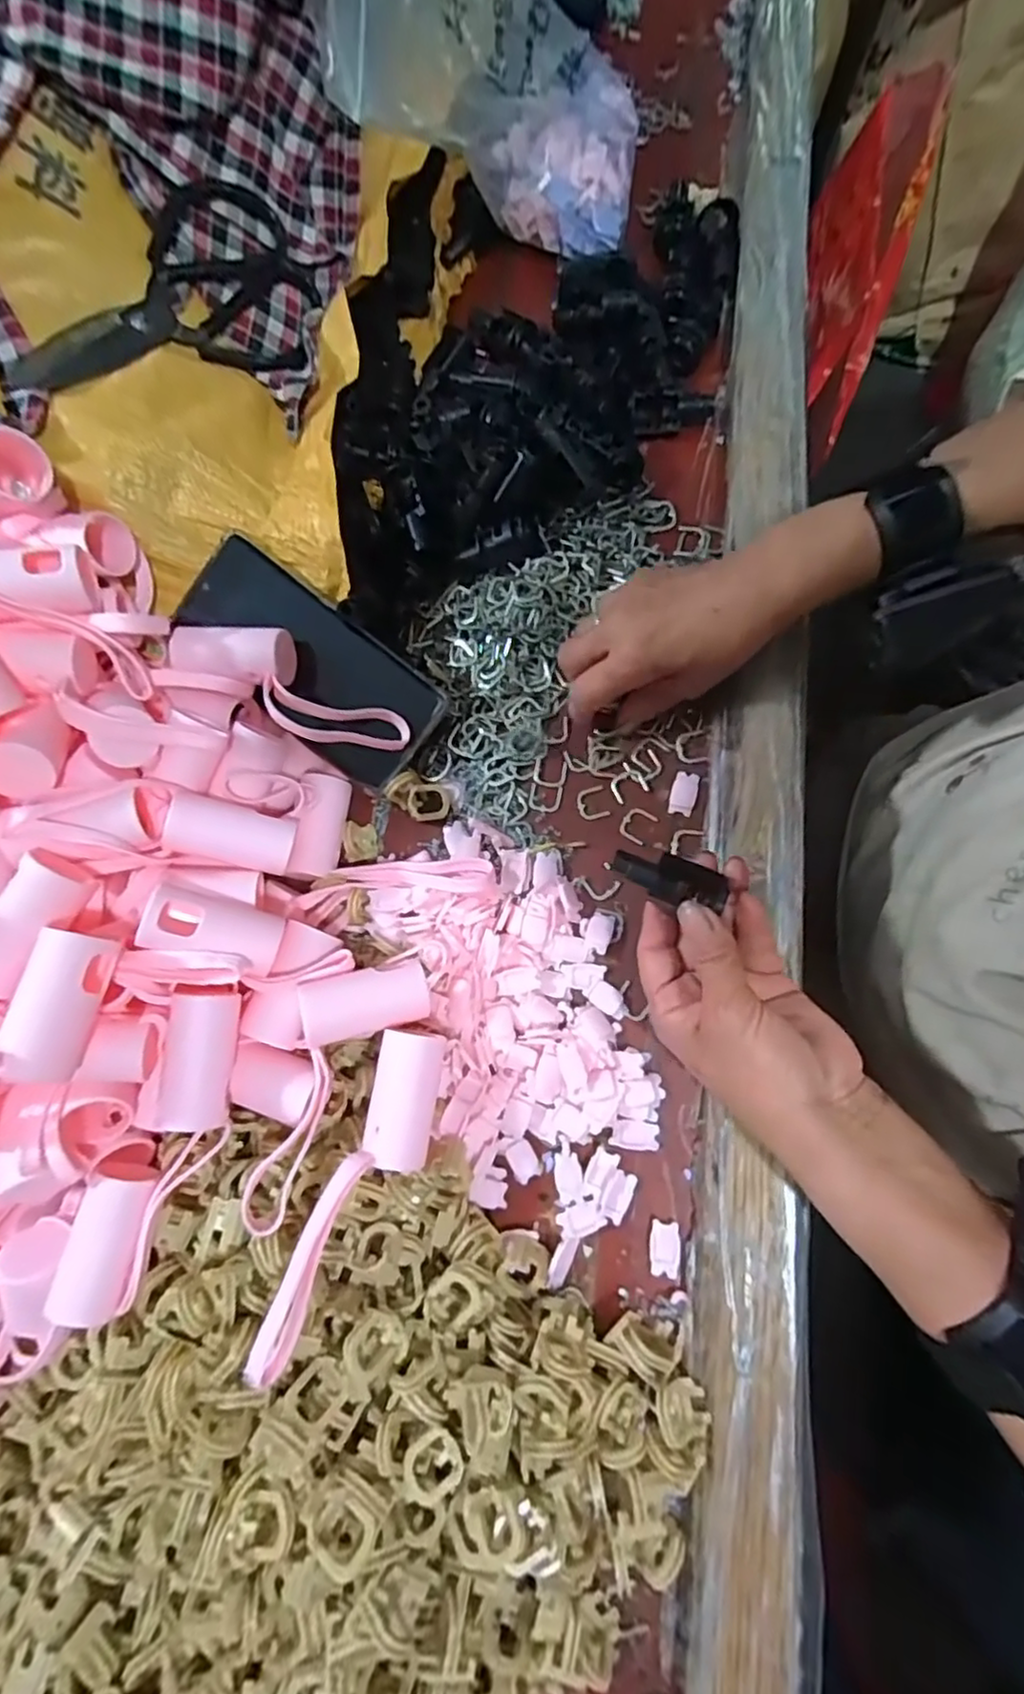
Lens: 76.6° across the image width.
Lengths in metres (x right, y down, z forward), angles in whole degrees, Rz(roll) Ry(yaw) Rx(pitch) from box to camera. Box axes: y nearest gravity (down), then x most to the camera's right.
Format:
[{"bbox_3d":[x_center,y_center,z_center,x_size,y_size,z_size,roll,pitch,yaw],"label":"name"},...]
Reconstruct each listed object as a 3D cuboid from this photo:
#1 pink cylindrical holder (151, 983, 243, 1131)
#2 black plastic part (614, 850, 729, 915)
[{"bbox_3d":[-0.150,0.099,0.311,0.031,0.032,0.064,3,78,10],"label":"pink cylindrical holder"},{"bbox_3d":[0.072,0.013,0.302,0.049,0.011,0.021,14,79,1],"label":"black plastic part"}]

